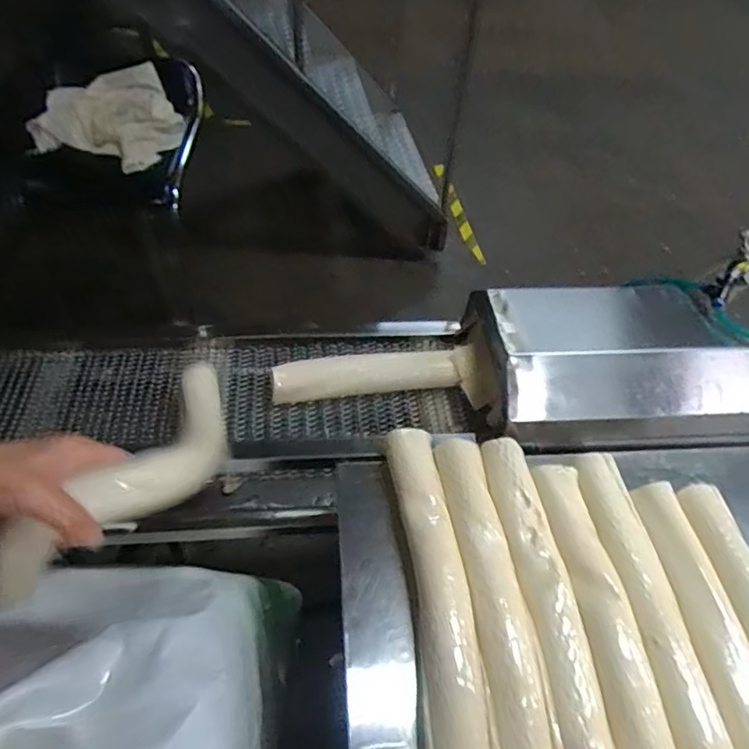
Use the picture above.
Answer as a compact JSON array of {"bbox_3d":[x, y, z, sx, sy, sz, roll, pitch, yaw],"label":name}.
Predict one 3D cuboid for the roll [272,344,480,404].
[{"bbox_3d":[-0.003,0.003,0.676,0.240,0.047,0.054,-4,50,-8],"label":"roll"}]

